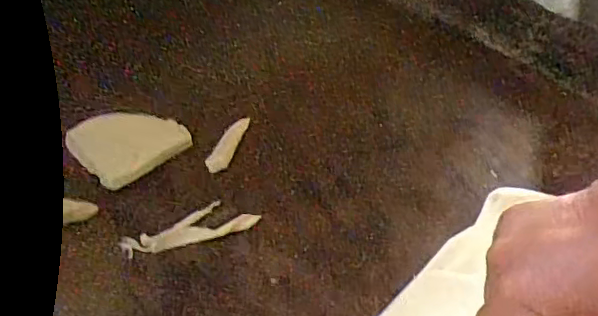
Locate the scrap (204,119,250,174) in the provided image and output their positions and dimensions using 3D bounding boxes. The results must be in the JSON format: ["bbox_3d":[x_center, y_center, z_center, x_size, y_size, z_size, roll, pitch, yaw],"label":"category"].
[{"bbox_3d":[-0.056,-0.013,0.497,0.014,0.013,0.063,20,49,12],"label":"scrap"}]

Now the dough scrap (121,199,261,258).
[{"bbox_3d":[-0.078,0.049,0.438,0.095,0.007,0.029,-14,51,-18],"label":"dough scrap"}]

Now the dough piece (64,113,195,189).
[{"bbox_3d":[-0.136,-0.015,0.480,0.071,0.010,0.076,35,54,23],"label":"dough piece"}]

